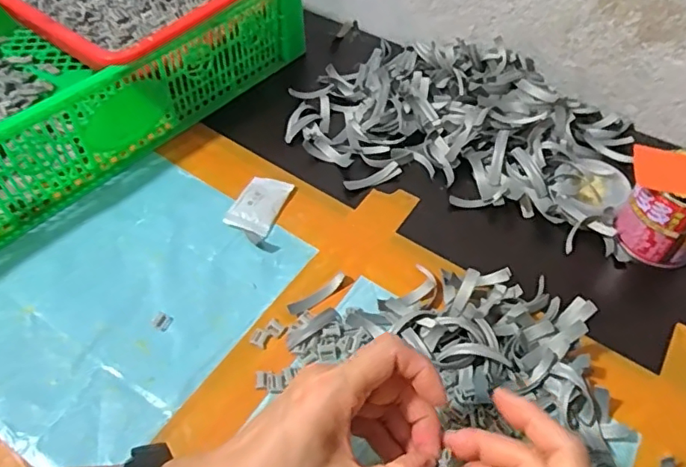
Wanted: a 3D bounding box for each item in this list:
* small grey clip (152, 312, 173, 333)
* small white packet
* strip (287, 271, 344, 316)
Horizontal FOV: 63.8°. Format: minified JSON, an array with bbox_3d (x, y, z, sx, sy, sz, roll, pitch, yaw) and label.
[{"bbox_3d":[-0.136,0.066,0.414,0.013,0.004,0.013,22,53,17],"label":"small grey clip"},{"bbox_3d":[-0.073,-0.026,0.486,0.040,0.010,0.063,15,51,12],"label":"small white packet"},{"bbox_3d":[-0.019,0.048,0.427,0.053,0.007,0.010,-32,57,-24],"label":"strip"}]

